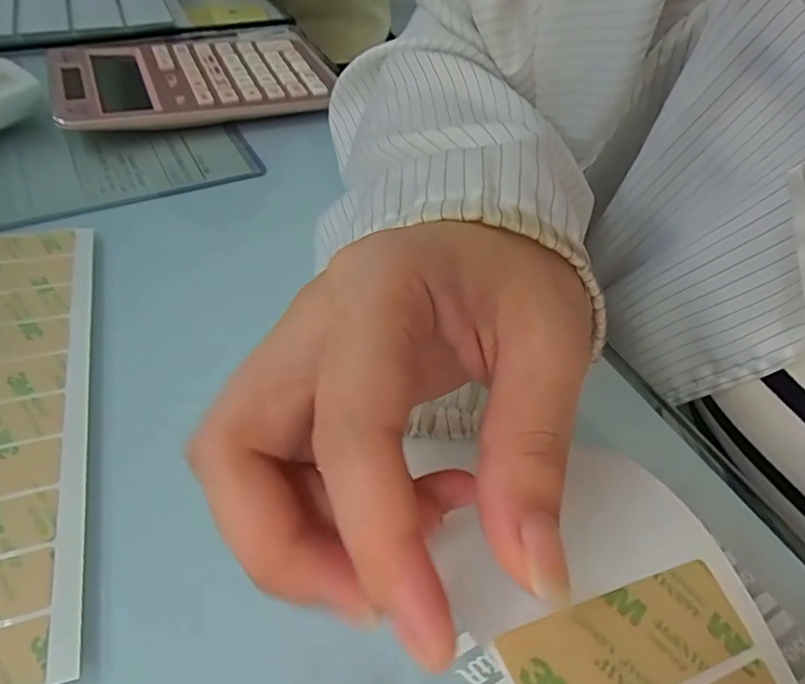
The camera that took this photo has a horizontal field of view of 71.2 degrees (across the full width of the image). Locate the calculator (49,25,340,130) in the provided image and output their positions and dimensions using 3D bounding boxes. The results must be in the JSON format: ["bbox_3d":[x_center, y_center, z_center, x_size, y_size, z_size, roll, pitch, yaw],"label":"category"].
[{"bbox_3d":[-0.142,-0.188,0.402,0.189,0.024,0.125,-16,51,-20],"label":"calculator"}]

